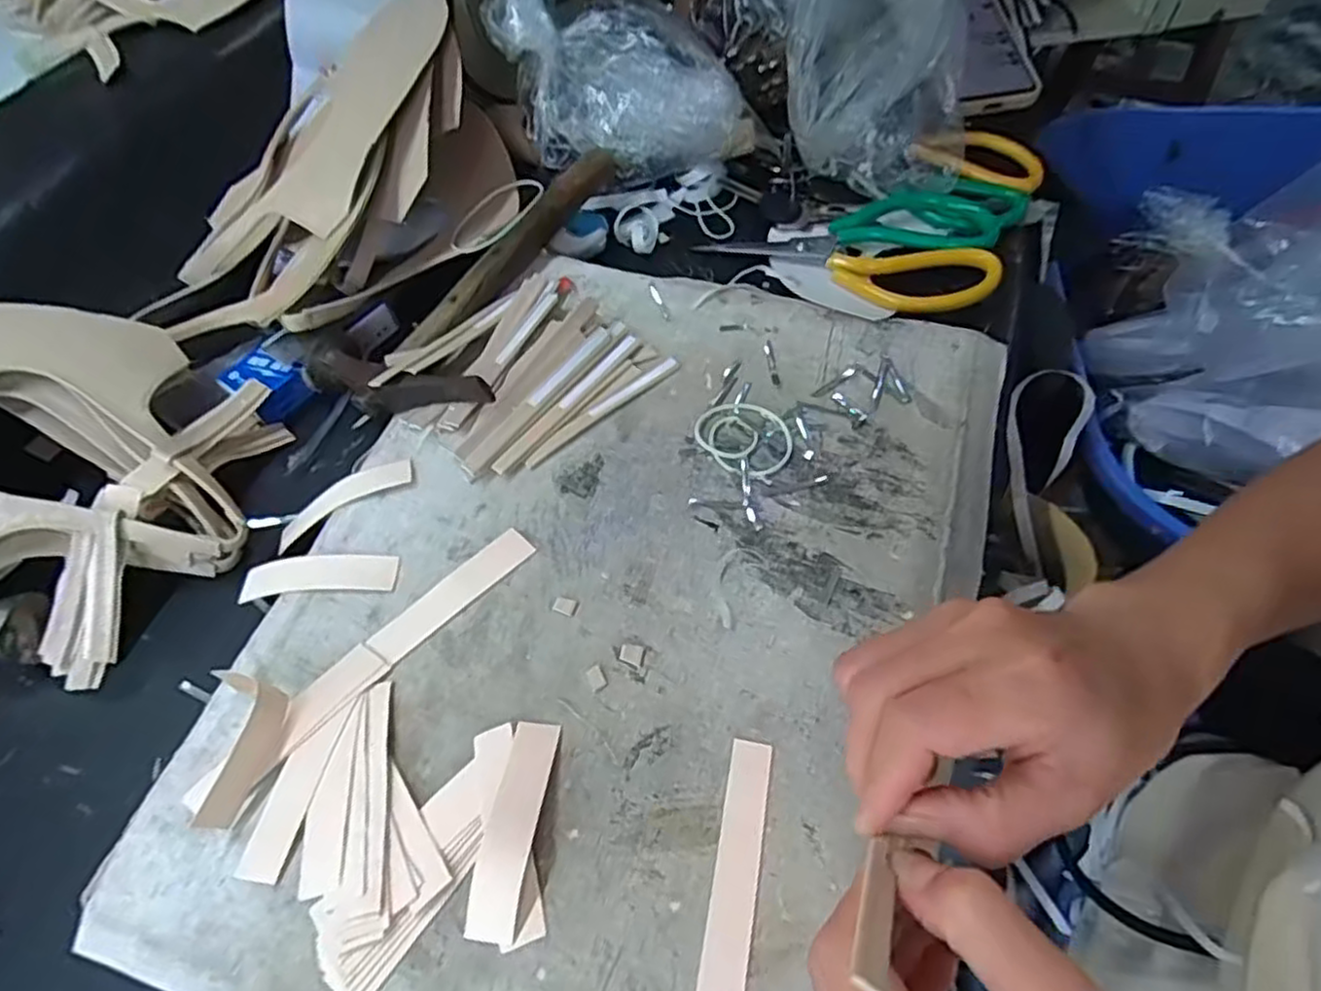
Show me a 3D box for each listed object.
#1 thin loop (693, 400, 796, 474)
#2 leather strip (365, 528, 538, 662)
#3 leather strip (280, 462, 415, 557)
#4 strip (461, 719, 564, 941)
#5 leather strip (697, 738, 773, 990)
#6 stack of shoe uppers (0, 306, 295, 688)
[{"bbox_3d":[0.044,-0.032,0.374,0.043,0.004,0.053,-40,64,-19],"label":"thin loop"},{"bbox_3d":[-0.098,0.046,0.336,0.084,0.004,0.018,-39,64,-18],"label":"leather strip"},{"bbox_3d":[-0.169,0.002,0.375,0.082,0.008,0.020,-28,63,6],"label":"leather strip"},{"bbox_3d":[-0.058,0.129,0.278,0.020,0.005,0.078,6,59,7],"label":"strip"},{"bbox_3d":[0.029,0.139,0.270,0.016,0.004,0.088,8,60,9],"label":"leather strip"},{"bbox_3d":[-0.345,-0.024,0.374,0.261,0.075,0.187,12,60,11],"label":"stack of shoe uppers"}]

